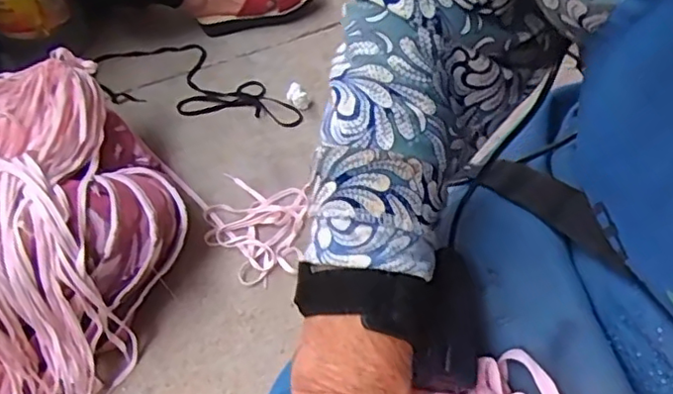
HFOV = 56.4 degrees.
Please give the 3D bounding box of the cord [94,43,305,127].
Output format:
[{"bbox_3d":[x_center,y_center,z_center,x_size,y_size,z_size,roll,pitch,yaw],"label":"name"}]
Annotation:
[{"bbox_3d":[-0.259,-0.213,1.126,0.435,0.011,0.167,11,54,14],"label":"cord"}]

